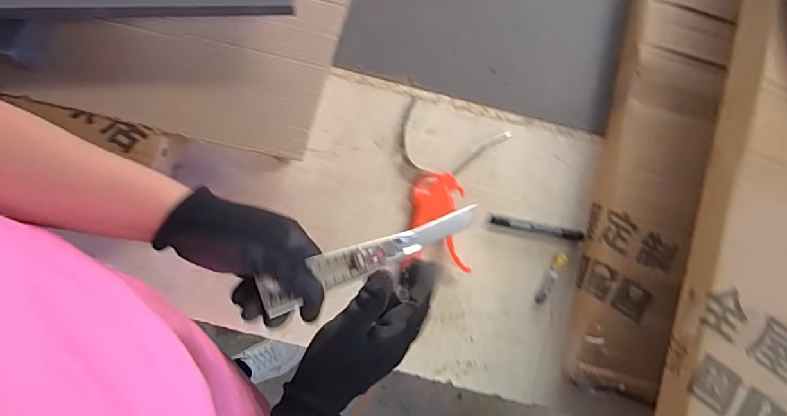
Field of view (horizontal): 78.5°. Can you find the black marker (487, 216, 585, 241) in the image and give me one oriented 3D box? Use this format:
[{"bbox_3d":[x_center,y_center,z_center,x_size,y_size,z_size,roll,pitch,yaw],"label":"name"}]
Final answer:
[{"bbox_3d":[0.200,0.028,0.672,0.130,0.008,0.014,11,76,-2],"label":"black marker"}]

